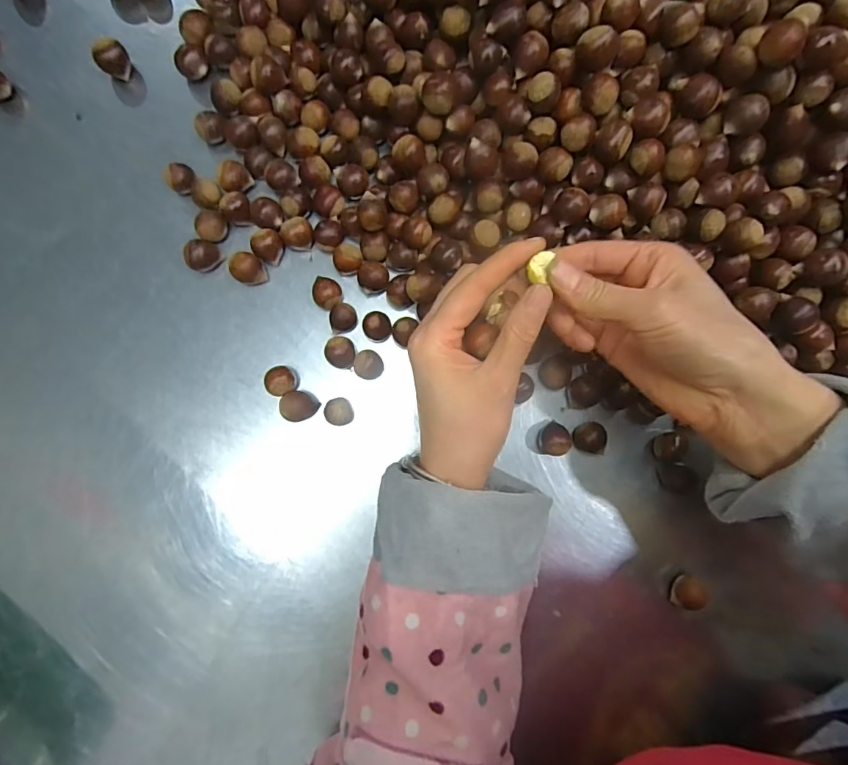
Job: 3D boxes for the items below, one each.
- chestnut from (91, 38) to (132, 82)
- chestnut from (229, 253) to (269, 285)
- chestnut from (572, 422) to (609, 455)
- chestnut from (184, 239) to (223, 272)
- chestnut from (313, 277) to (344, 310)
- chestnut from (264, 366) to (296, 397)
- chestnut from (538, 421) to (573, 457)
[{"bbox_3d":[-0.231,-0.240,0.359,0.022,0.020,0.021,0,86,-1],"label":"chestnut"},{"bbox_3d":[-0.128,-0.082,0.352,0.022,0.019,0.021,0,86,-1],"label":"chestnut"},{"bbox_3d":[0.121,0.040,0.349,0.021,0.015,0.021,0,86,-1],"label":"chestnut"},{"bbox_3d":[-0.160,-0.092,0.351,0.020,0.019,0.022,0,86,-1],"label":"chestnut"},{"bbox_3d":[-0.071,-0.066,0.352,0.020,0.016,0.025,-30,87,-3],"label":"chestnut"},{"bbox_3d":[-0.103,-0.001,0.349,0.021,0.019,0.020,0,86,-1],"label":"chestnut"},{"bbox_3d":[0.095,0.041,0.348,0.019,0.020,0.023,18,86,0],"label":"chestnut"}]

